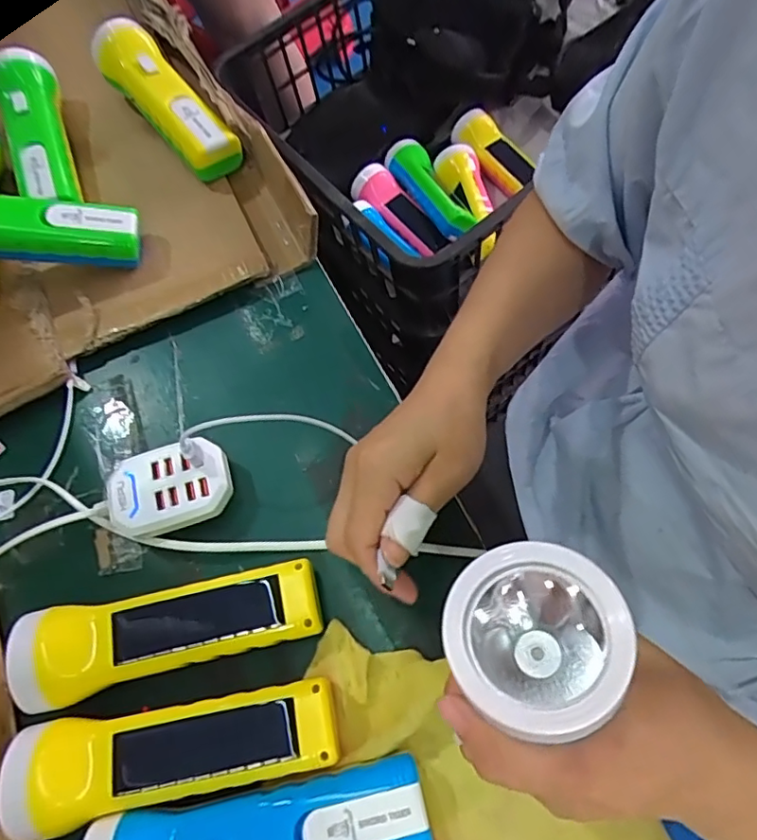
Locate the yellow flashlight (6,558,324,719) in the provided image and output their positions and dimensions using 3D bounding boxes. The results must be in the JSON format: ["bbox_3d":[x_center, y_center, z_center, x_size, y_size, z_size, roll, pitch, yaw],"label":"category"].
[{"bbox_3d":[-0.116,0.118,0.326,0.164,0.039,0.051,-16,66,-2],"label":"yellow flashlight"}]

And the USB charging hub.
[{"bbox_3d":[-0.132,0.044,0.366,0.075,0.031,0.050,-19,67,0],"label":"USB charging hub"}]

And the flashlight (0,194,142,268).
[{"bbox_3d":[-0.260,-0.139,0.410,0.164,0.035,0.046,1,64,-17],"label":"flashlight"}]

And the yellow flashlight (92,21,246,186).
[{"bbox_3d":[-0.181,-0.274,0.484,0.050,0.044,0.176,-37,69,-8],"label":"yellow flashlight"}]

